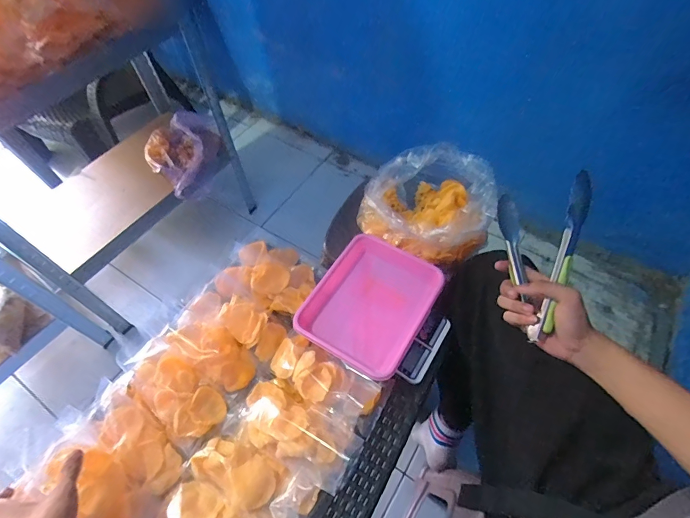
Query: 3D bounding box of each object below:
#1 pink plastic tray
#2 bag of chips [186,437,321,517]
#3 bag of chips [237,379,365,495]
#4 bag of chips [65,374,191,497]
[{"bbox_3d":[0.053,0.081,0.641,0.209,0.052,0.222,28,62,18],"label":"pink plastic tray"},{"bbox_3d":[-0.119,0.302,0.516,0.183,0.051,0.081,26,62,17],"label":"bag of chips"},{"bbox_3d":[-0.072,0.241,0.541,0.185,0.059,0.090,26,62,17],"label":"bag of chips"},{"bbox_3d":[-0.307,0.246,0.544,0.183,0.050,0.086,24,61,16],"label":"bag of chips"}]

